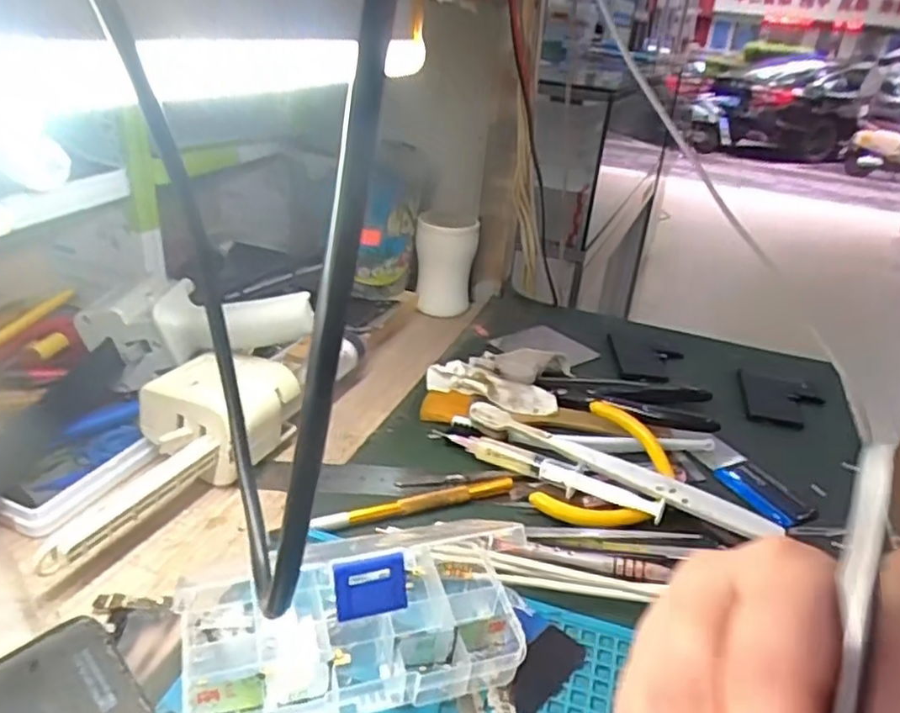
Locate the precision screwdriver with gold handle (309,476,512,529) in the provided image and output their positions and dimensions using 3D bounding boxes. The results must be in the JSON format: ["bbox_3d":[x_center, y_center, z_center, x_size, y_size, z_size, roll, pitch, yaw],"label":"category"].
[{"bbox_3d":[-0.018,0.079,0.362,0.113,0.009,0.011,-7,29,-23],"label":"precision screwdriver with gold handle"}]

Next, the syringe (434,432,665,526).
[{"bbox_3d":[0.051,0.065,0.390,0.144,0.013,0.015,18,29,23],"label":"syringe"}]

